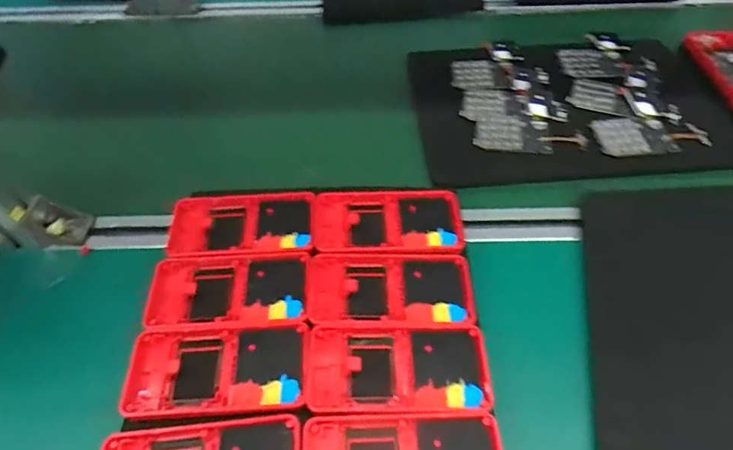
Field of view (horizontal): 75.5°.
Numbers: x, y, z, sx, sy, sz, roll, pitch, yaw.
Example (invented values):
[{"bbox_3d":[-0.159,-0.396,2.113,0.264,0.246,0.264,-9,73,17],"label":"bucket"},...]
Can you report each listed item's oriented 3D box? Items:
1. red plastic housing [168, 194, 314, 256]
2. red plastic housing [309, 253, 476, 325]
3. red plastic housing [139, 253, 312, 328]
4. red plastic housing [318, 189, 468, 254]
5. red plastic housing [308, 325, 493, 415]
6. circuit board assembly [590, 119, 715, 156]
[{"bbox_3d":[-0.104,0.002,0.404,0.118,0.023,0.063,0,54,-1],"label":"red plastic housing"},{"bbox_3d":[0.020,0.051,0.369,0.125,0.021,0.062,0,54,-1],"label":"red plastic housing"},{"bbox_3d":[-0.104,0.051,0.369,0.121,0.016,0.062,-1,54,-2],"label":"red plastic housing"},{"bbox_3d":[0.020,0.002,0.408,0.122,0.032,0.067,2,54,0],"label":"red plastic housing"},{"bbox_3d":[0.022,0.099,0.326,0.120,0.013,0.062,0,54,-1],"label":"red plastic housing"},{"bbox_3d":[0.309,-0.100,0.519,0.117,0.006,0.058,-5,54,-5],"label":"circuit board assembly"}]

